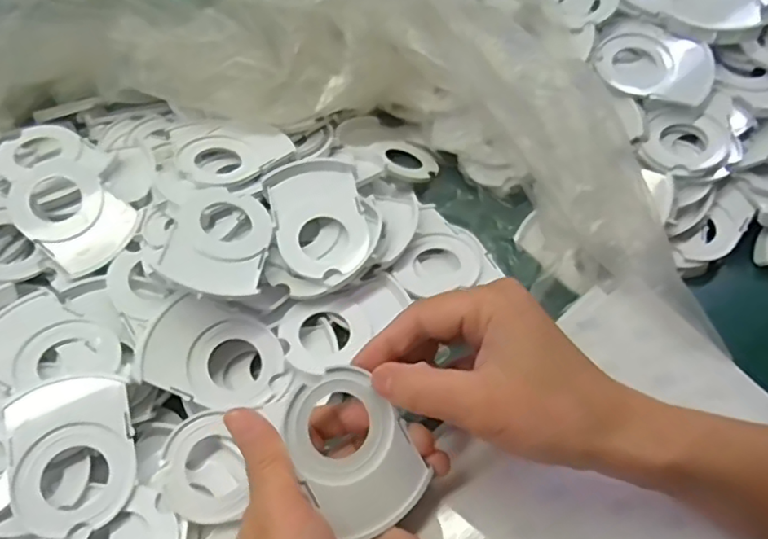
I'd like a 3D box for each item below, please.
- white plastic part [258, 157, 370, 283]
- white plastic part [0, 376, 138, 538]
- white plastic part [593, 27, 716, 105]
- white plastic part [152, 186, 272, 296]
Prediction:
[{"bbox_3d":[-0.039,-0.033,0.353,0.054,0.014,0.080,-15,55,-8],"label":"white plastic part"},{"bbox_3d":[-0.151,0.088,0.282,0.055,0.005,0.072,-14,68,-23],"label":"white plastic part"},{"bbox_3d":[0.187,-0.140,0.398,0.074,0.018,0.059,33,62,23],"label":"white plastic part"},{"bbox_3d":[-0.095,-0.018,0.333,0.054,0.006,0.075,17,51,-15],"label":"white plastic part"}]

